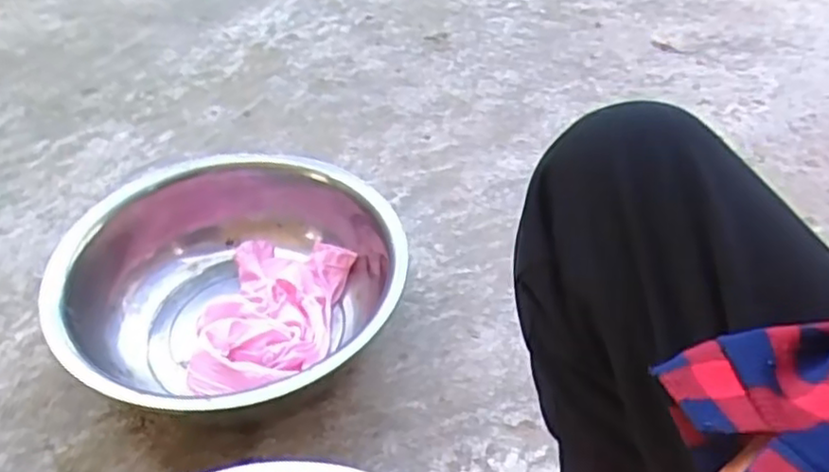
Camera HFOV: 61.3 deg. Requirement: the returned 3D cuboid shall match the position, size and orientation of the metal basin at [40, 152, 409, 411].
[{"bbox_3d":[-0.197,0.052,0.765,0.328,0.154,0.352,-5,41,-3],"label":"metal basin"}]

